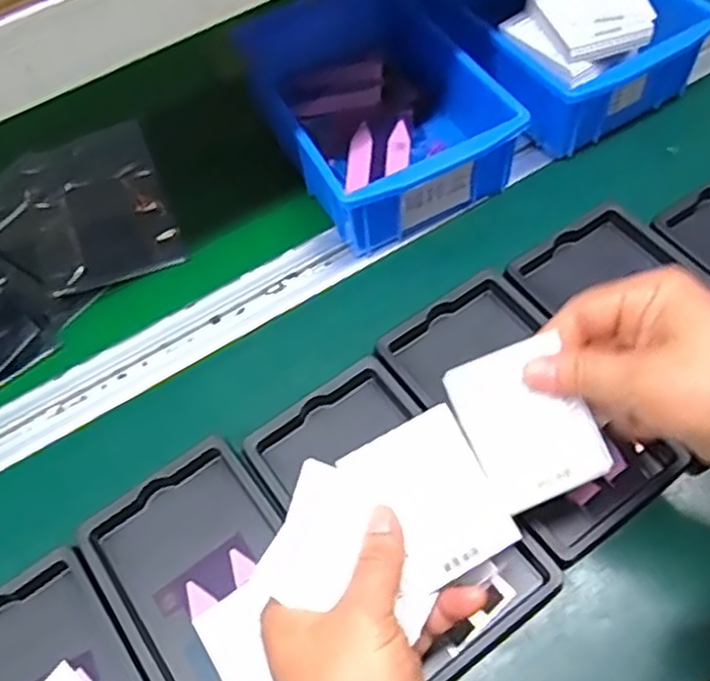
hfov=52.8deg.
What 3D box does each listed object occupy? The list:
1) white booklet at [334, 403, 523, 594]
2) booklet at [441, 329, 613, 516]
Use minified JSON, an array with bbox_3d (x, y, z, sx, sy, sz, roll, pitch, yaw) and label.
[{"bbox_3d":[0.033,0.070,0.317,0.056,0.004,0.068,-27,78,-13],"label":"white booklet"},{"bbox_3d":[0.079,0.037,0.328,0.057,0.005,0.069,-21,79,-8],"label":"booklet"}]

